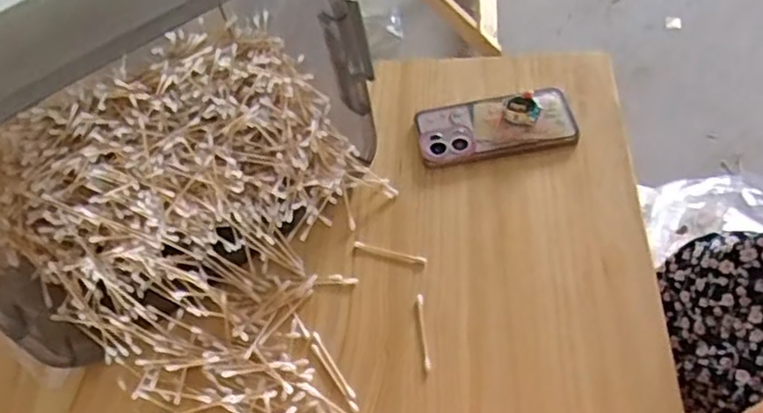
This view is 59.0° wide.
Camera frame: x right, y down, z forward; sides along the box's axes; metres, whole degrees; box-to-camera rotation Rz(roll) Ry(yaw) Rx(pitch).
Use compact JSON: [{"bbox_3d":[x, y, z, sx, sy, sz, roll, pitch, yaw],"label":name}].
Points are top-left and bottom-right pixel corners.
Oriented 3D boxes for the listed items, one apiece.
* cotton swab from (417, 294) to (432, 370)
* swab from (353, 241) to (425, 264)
[{"bbox_3d":[0.037,0.107,0.585,0.006,0.004,0.072,-5,51,1],"label":"cotton swab"},{"bbox_3d":[0.008,0.044,0.642,0.072,0.004,0.009,15,55,16],"label":"swab"}]

